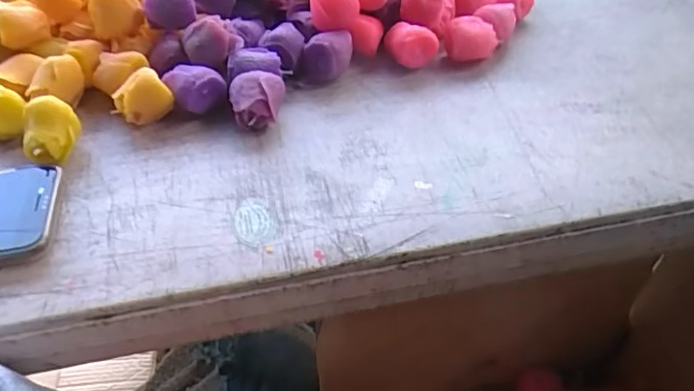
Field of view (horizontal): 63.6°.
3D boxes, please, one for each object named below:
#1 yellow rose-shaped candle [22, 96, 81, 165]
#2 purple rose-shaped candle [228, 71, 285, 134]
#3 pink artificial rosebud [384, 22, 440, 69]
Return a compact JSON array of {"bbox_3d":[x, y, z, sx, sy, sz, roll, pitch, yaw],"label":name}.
[{"bbox_3d":[-0.203,-0.041,0.385,0.038,0.040,0.034,-27,50,-26],"label":"yellow rose-shaped candle"},{"bbox_3d":[-0.065,-0.069,0.415,0.040,0.034,0.034,-10,45,-11],"label":"purple rose-shaped candle"},{"bbox_3d":[0.055,-0.129,0.477,0.041,0.035,0.028,-4,44,-5],"label":"pink artificial rosebud"}]

